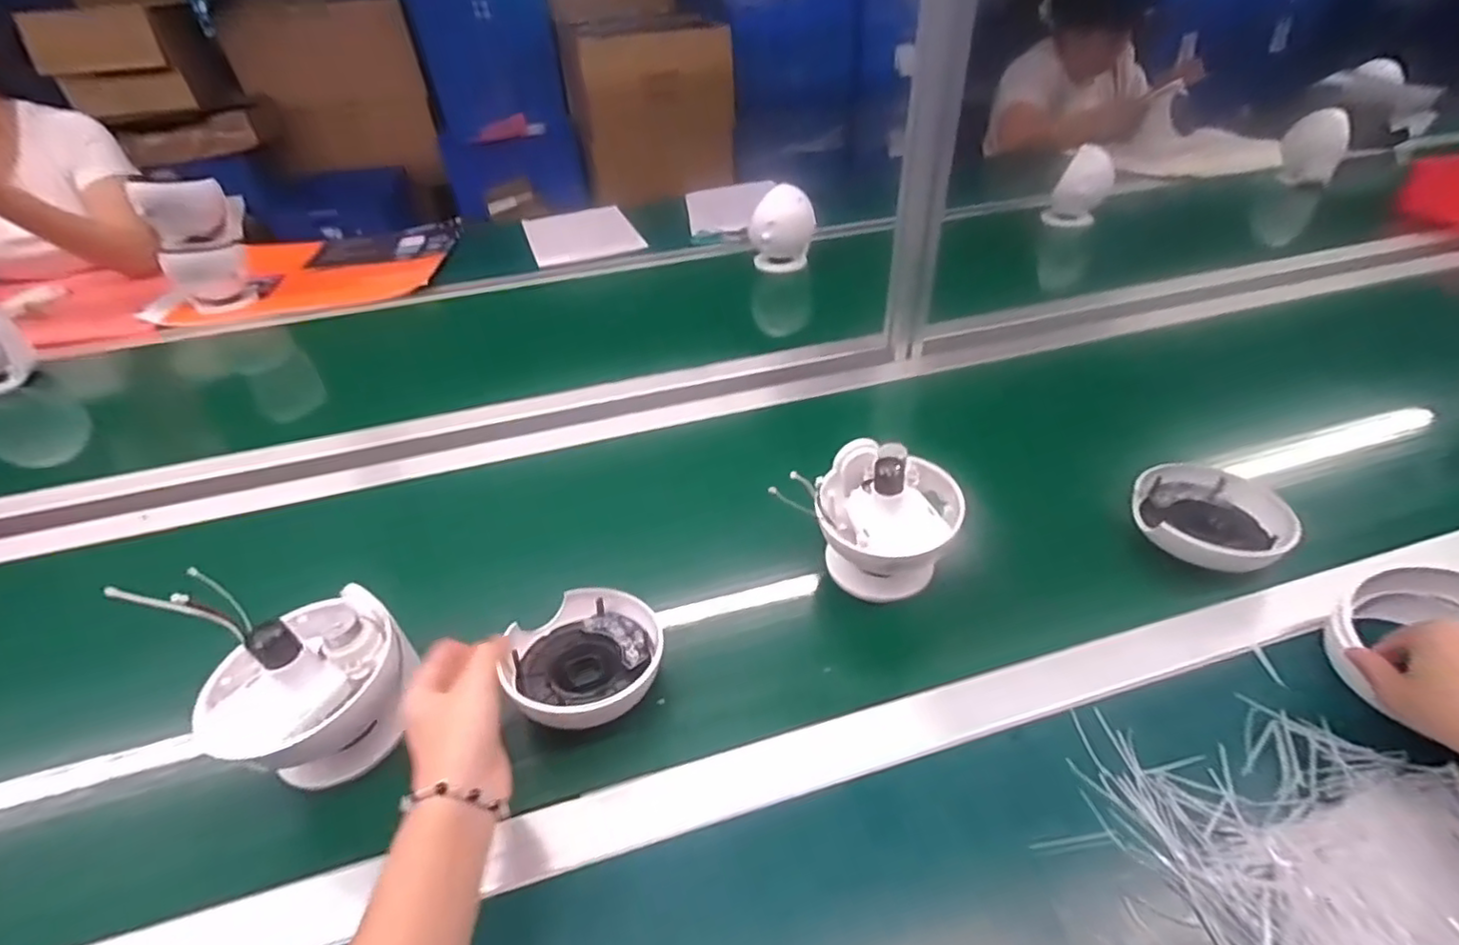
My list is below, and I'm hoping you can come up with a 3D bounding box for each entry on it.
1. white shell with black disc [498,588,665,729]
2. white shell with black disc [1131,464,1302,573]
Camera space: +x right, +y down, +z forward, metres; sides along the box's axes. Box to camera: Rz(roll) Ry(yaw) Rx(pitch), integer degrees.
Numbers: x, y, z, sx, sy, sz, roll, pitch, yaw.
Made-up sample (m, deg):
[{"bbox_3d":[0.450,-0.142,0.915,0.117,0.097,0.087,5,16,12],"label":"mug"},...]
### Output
[{"bbox_3d":[-0.108,0.139,0.472,0.113,0.038,0.105,-2,38,2],"label":"white shell with black disc"},{"bbox_3d":[0.418,0.040,0.548,0.109,0.033,0.112,-2,38,2],"label":"white shell with black disc"}]

